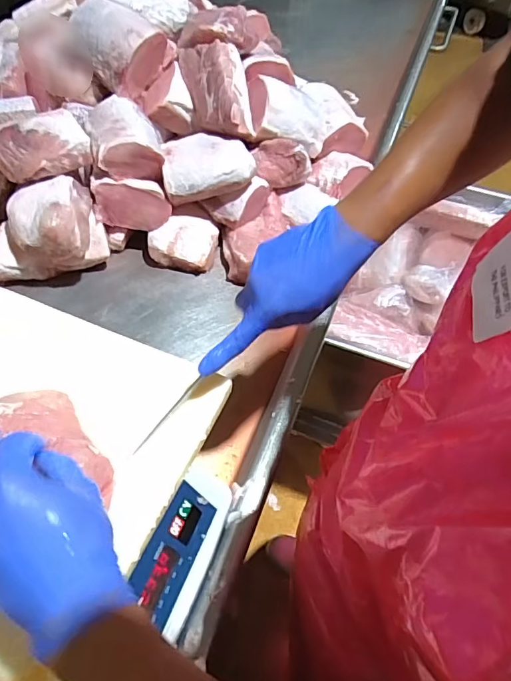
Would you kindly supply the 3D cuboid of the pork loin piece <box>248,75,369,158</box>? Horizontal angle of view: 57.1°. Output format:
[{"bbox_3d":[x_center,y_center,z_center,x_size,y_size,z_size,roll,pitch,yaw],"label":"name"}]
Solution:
[{"bbox_3d":[0.101,-0.424,0.891,0.298,0.096,0.118,-12,53,-38],"label":"pork loin piece"}]

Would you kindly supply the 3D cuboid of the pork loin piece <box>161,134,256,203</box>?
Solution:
[{"bbox_3d":[-0.081,-0.298,0.801,0.149,0.066,0.096,-7,55,-8],"label":"pork loin piece"}]

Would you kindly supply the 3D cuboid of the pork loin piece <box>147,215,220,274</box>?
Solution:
[{"bbox_3d":[-0.127,-0.172,0.825,0.118,0.057,0.087,4,54,-1],"label":"pork loin piece"}]

